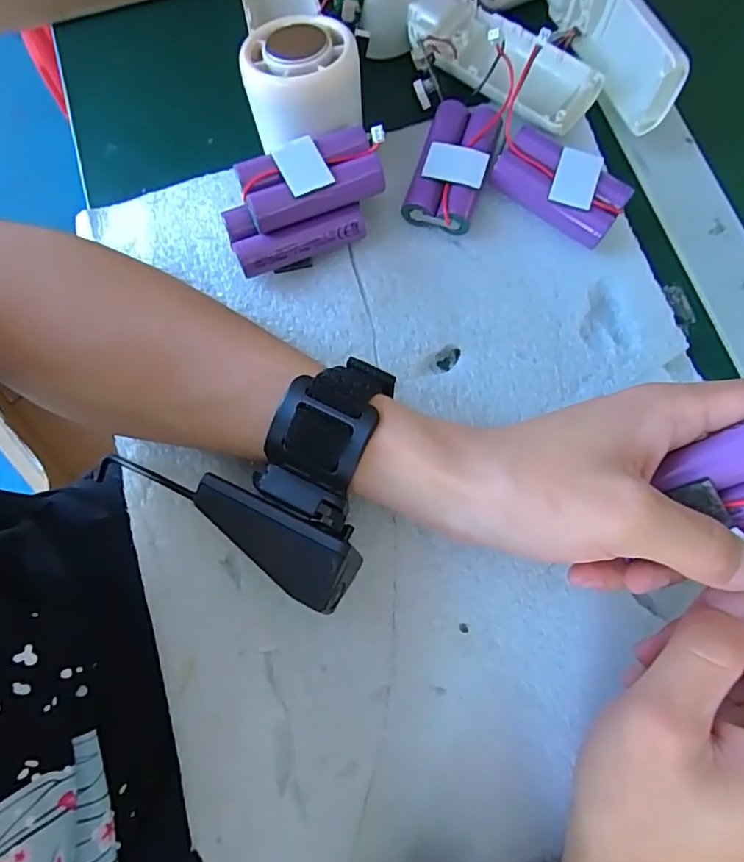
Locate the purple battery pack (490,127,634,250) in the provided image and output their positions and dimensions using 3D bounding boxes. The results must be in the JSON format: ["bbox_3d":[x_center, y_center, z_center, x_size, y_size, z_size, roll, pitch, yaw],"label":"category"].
[{"bbox_3d":[0.094,-0.123,0.279,0.065,0.024,0.036,30,78,8],"label":"purple battery pack"}]

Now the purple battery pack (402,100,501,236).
[{"bbox_3d":[0.044,-0.142,0.285,0.034,0.025,0.073,18,76,5],"label":"purple battery pack"}]

